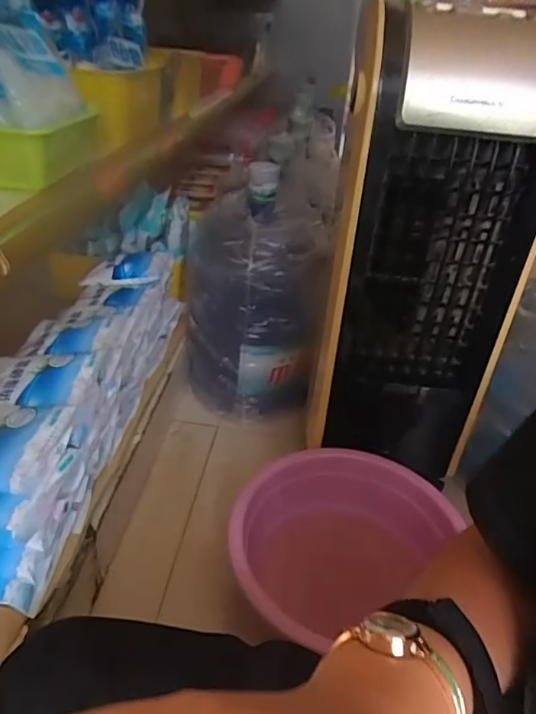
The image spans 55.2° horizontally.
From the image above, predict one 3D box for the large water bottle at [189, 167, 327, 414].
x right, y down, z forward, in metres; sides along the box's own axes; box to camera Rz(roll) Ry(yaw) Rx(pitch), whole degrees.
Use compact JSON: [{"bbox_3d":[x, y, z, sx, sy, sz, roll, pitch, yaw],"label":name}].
[{"bbox_3d":[-0.032,-0.123,1.053,0.259,0.463,0.229,2,34,-3],"label":"large water bottle"}]

